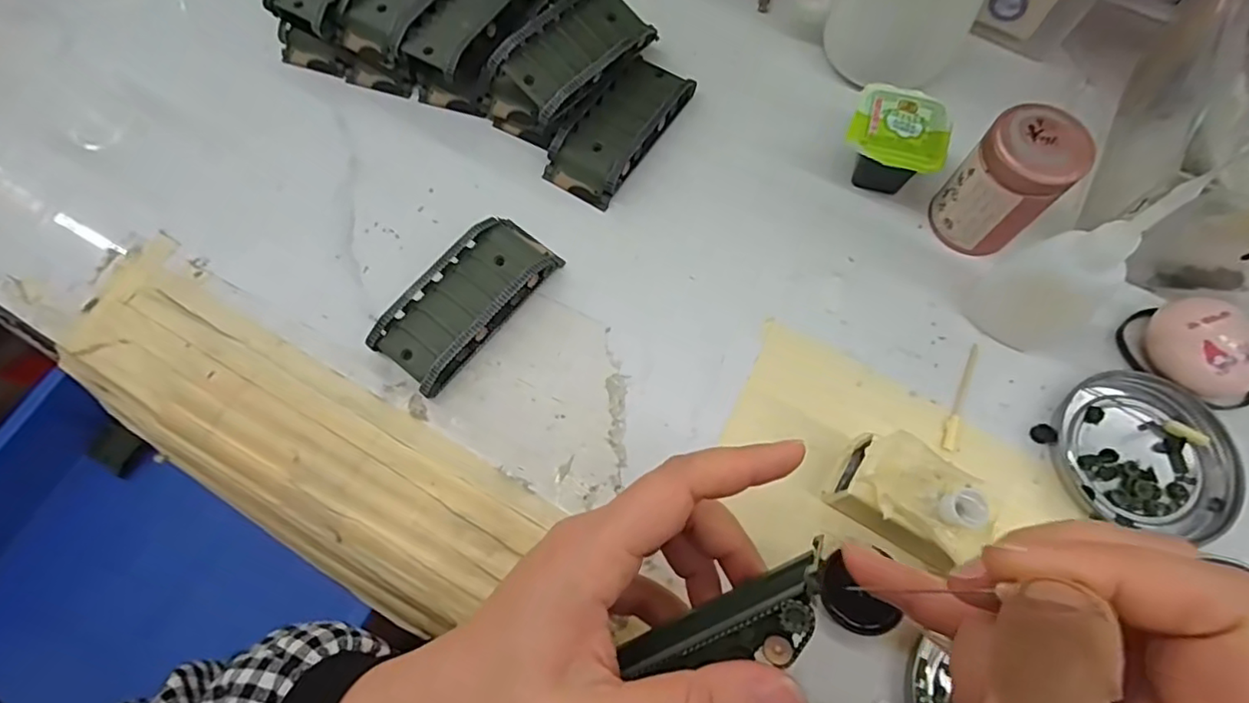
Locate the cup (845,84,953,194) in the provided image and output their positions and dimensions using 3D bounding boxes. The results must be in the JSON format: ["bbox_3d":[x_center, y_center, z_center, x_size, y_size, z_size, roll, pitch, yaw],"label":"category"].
[{"bbox_3d":[0.142,-0.109,0.324,0.050,0.040,0.048,19,69,8],"label":"cup"}]

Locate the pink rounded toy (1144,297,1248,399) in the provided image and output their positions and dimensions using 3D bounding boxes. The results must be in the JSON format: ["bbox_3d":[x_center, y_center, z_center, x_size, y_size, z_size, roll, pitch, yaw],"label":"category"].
[{"bbox_3d":[0.278,-0.002,0.288,0.037,0.023,0.049,-15,73,-7],"label":"pink rounded toy"}]

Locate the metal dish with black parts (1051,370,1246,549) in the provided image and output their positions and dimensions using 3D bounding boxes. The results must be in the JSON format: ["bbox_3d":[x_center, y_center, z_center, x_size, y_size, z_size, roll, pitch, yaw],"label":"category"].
[{"bbox_3d":[0.243,0.046,0.280,0.078,0.007,0.071,14,71,2],"label":"metal dish with black parts"}]

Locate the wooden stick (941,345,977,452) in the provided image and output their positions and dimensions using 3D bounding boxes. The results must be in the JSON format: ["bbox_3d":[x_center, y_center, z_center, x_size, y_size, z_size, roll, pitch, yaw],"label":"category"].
[{"bbox_3d":[0.164,0.021,0.293,0.006,0.004,0.058,24,72,5],"label":"wooden stick"}]

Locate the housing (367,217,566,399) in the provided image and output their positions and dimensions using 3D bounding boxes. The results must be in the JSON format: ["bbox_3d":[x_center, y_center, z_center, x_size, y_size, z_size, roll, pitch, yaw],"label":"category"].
[{"bbox_3d":[-0.080,-0.028,0.305,0.044,0.020,0.096,39,74,10],"label":"housing"}]

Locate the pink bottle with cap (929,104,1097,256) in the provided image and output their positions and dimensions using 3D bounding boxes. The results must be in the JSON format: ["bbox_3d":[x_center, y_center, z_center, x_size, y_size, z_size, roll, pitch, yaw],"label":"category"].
[{"bbox_3d":[0.188,-0.082,0.298,0.041,0.067,0.044,-40,73,-14],"label":"pink bottle with cap"}]

